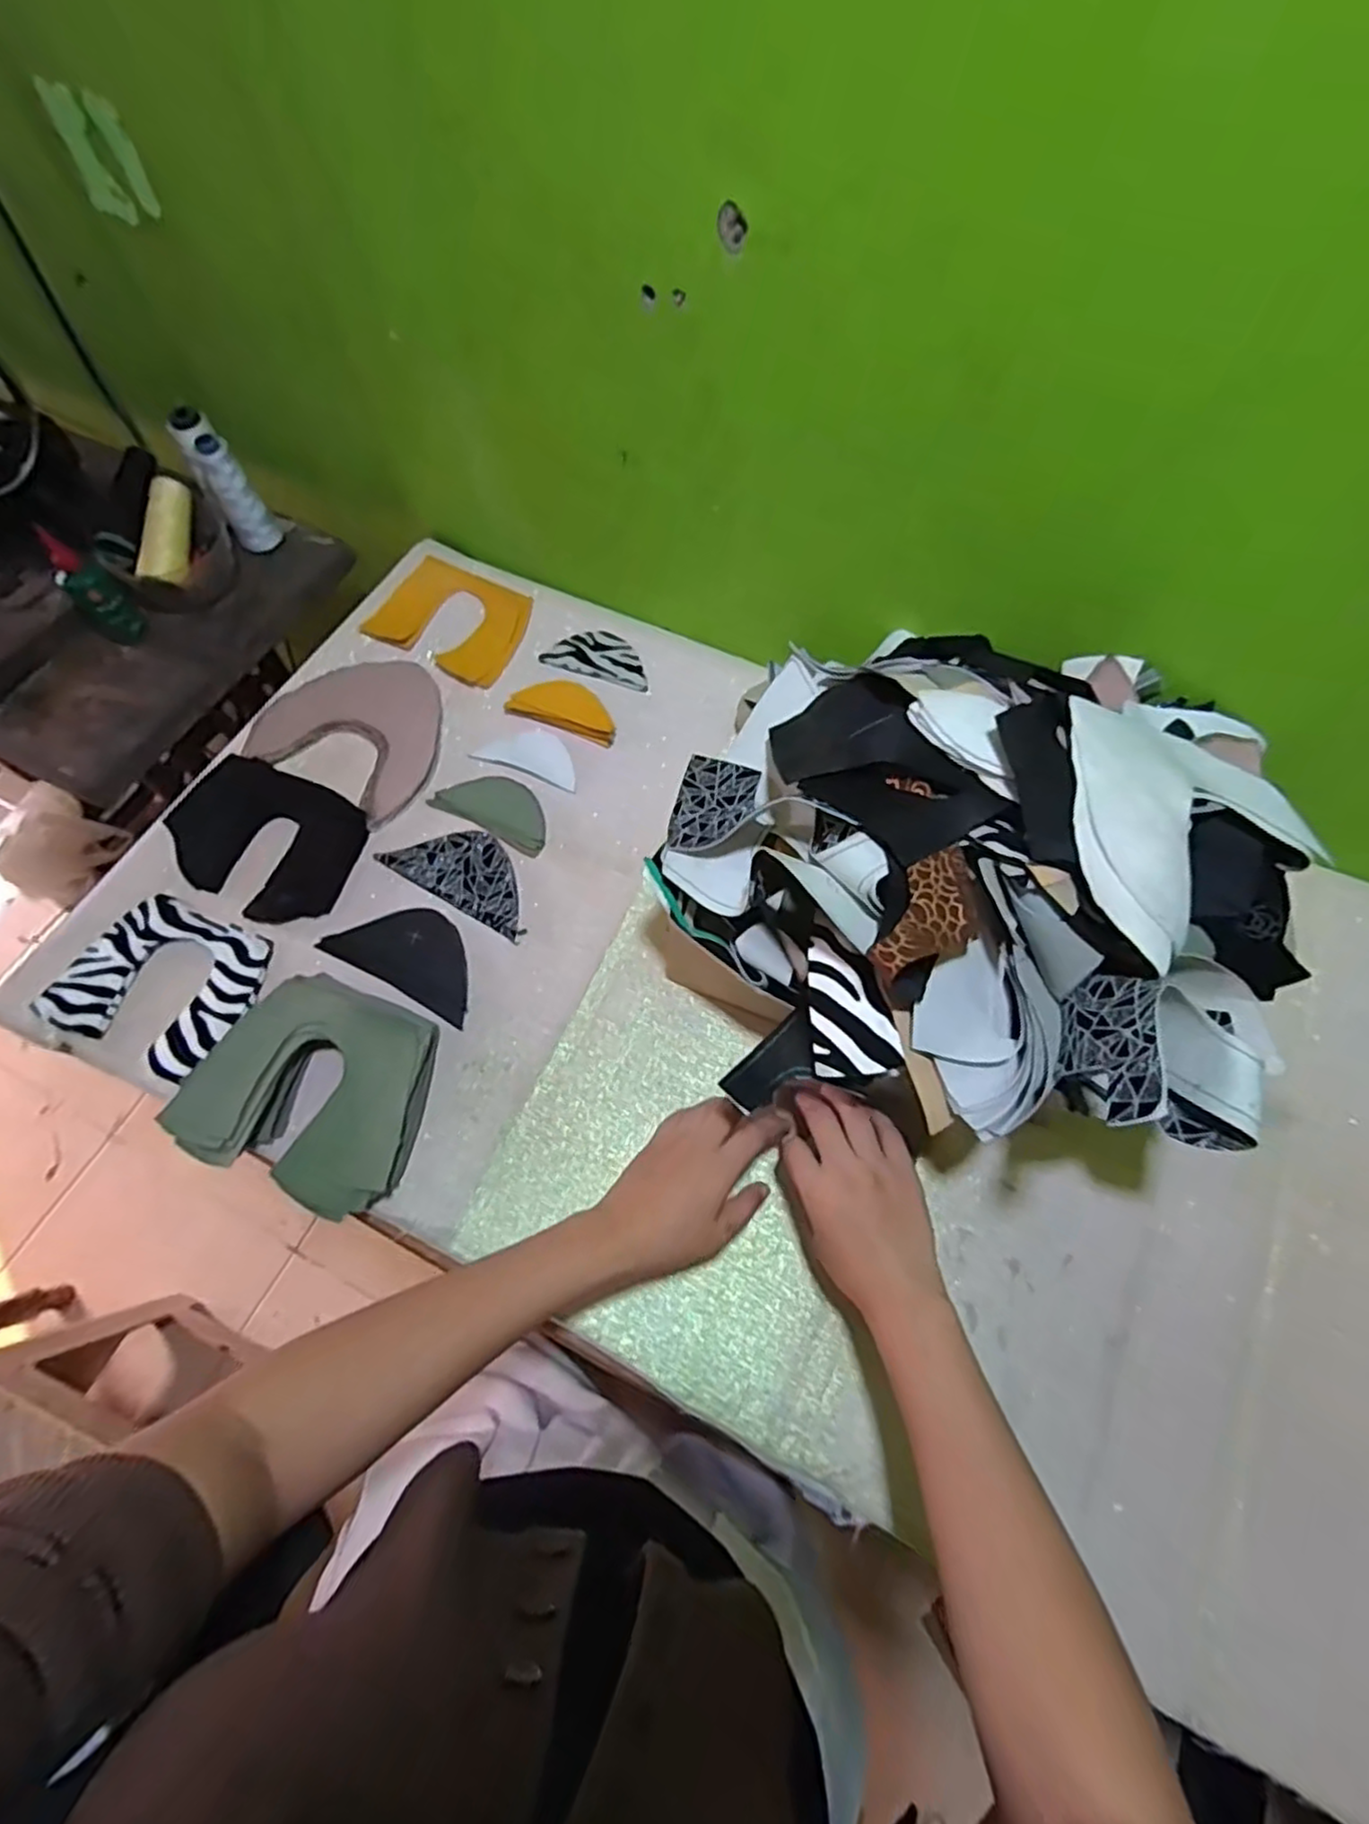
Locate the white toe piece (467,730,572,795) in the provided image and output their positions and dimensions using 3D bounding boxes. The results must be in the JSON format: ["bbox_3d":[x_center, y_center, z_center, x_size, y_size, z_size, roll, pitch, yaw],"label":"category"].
[{"bbox_3d":[-0.145,-0.152,0.693,0.100,0.004,0.052,20,67,10],"label":"white toe piece"}]

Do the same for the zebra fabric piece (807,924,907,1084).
[{"bbox_3d":[0.095,0.054,0.431,0.050,0.009,0.095,-18,62,23],"label":"zebra fabric piece"}]

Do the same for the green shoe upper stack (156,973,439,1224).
[{"bbox_3d":[-0.278,0.128,0.541,0.169,0.047,0.147,19,67,9],"label":"green shoe upper stack"}]

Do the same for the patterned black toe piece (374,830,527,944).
[{"bbox_3d":[-0.190,-0.037,0.639,0.146,0.004,0.072,30,69,14],"label":"patterned black toe piece"}]

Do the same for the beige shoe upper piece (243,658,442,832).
[{"bbox_3d":[-0.309,-0.181,0.701,0.176,0.009,0.167,29,66,9],"label":"beige shoe upper piece"}]

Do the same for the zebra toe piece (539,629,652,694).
[{"bbox_3d":[-0.085,-0.264,0.743,0.112,0.006,0.056,19,74,7],"label":"zebra toe piece"}]

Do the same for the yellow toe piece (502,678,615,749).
[{"bbox_3d":[-0.115,-0.201,0.708,0.107,0.019,0.048,19,67,9],"label":"yellow toe piece"}]

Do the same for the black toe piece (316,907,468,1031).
[{"bbox_3d":[-0.229,0.033,0.610,0.143,0.007,0.071,25,72,16],"label":"black toe piece"}]

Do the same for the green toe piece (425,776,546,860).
[{"bbox_3d":[-0.172,-0.098,0.666,0.117,0.004,0.058,27,68,13],"label":"green toe piece"}]

